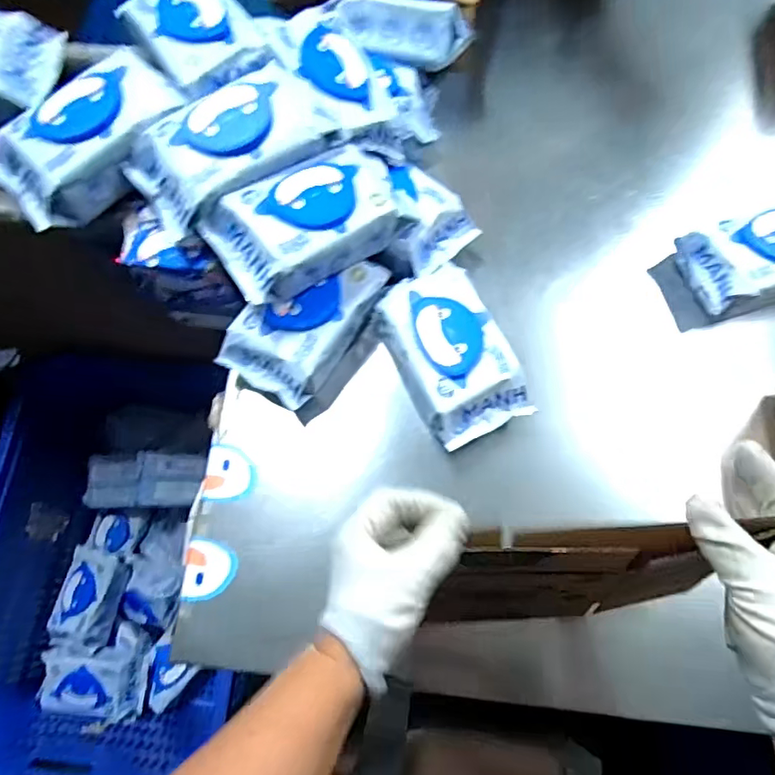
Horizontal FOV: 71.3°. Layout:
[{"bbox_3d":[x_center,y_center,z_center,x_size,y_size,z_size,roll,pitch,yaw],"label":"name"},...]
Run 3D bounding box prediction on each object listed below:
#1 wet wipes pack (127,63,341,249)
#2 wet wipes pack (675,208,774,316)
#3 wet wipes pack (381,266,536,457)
[{"bbox_3d":[-0.165,-0.261,0.572,0.212,0.055,0.120,-35,76,-11],"label":"wet wipes pack"},{"bbox_3d":[0.470,-0.163,0.658,0.197,0.060,0.108,-18,73,-7],"label":"wet wipes pack"},{"bbox_3d":[0.072,-0.035,0.618,0.116,0.079,0.193,-24,74,-8],"label":"wet wipes pack"}]

